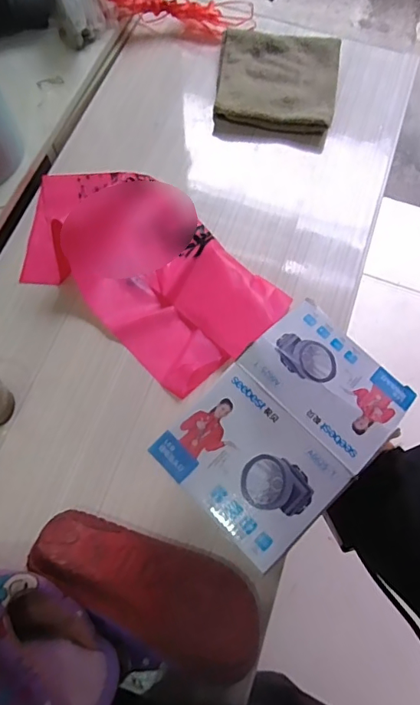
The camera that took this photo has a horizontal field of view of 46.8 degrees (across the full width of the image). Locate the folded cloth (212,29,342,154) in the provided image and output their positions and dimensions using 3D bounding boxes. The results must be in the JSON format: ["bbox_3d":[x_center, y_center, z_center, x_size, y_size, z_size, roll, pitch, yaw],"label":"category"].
[{"bbox_3d":[0.096,-0.383,0.691,0.169,0.045,0.173,9,69,1],"label":"folded cloth"}]

